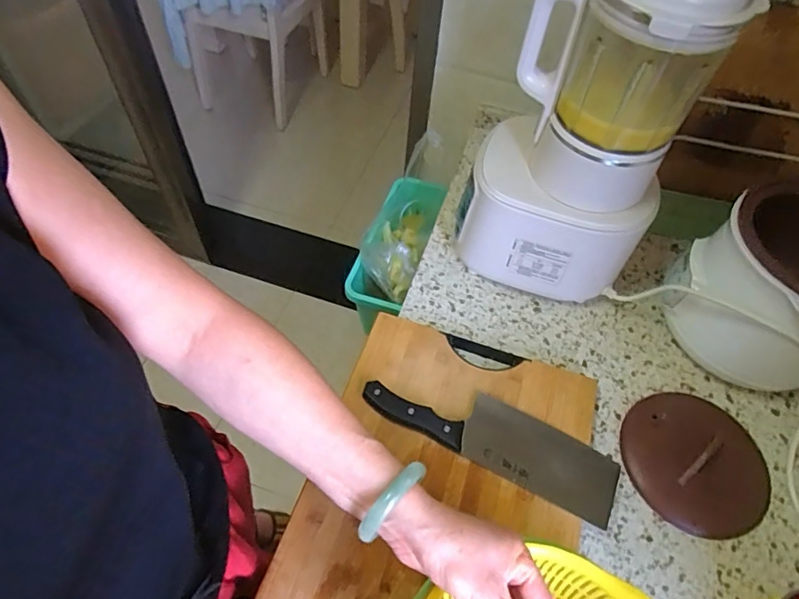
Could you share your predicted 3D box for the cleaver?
[{"bbox_3d":[0.107,0.151,0.577,0.290,0.020,0.084,24,57,12],"label":"cleaver"}]

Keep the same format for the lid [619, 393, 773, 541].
[{"bbox_3d":[0.355,0.186,0.590,0.171,0.028,0.160,2,55,-3],"label":"lid"}]

